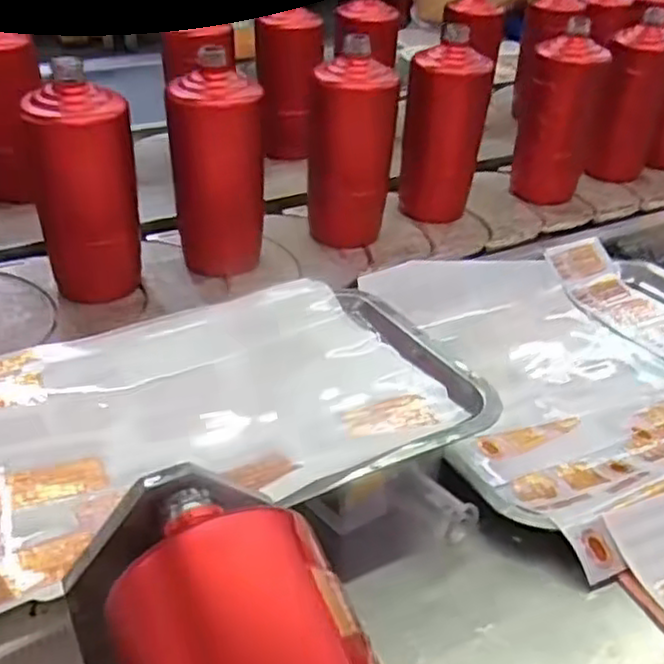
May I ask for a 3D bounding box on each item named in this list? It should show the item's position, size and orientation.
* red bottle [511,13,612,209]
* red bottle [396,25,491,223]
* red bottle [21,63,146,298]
[{"bbox_3d":[0.257,-0.241,0.802,0.082,0.173,0.067,13,37,14],"label":"red bottle"},{"bbox_3d":[0.120,-0.215,0.748,0.080,0.179,0.066,15,37,15],"label":"red bottle"},{"bbox_3d":[-0.208,-0.121,0.595,0.081,0.180,0.073,-9,37,-17],"label":"red bottle"}]

